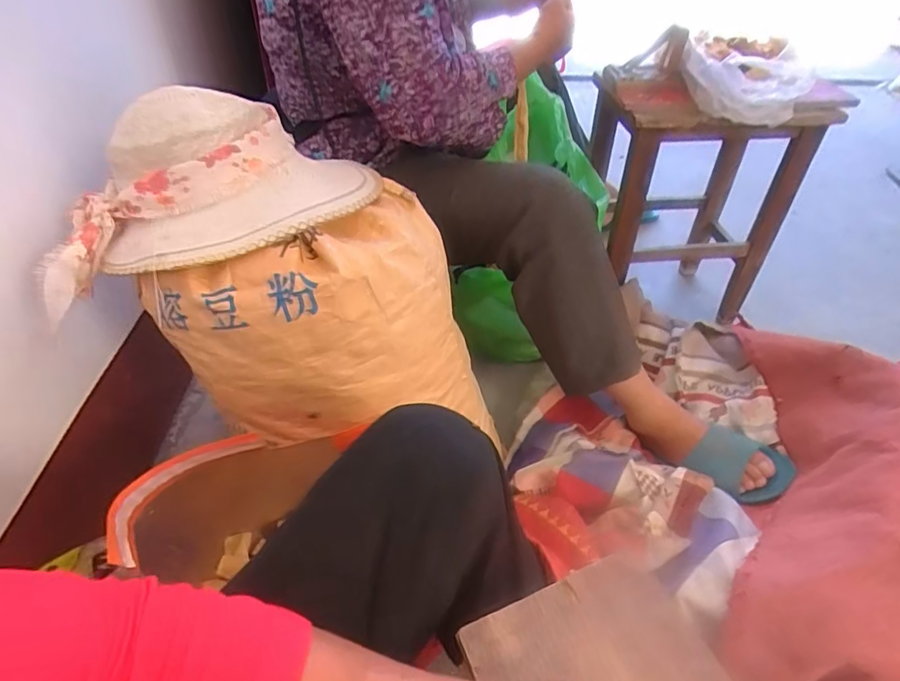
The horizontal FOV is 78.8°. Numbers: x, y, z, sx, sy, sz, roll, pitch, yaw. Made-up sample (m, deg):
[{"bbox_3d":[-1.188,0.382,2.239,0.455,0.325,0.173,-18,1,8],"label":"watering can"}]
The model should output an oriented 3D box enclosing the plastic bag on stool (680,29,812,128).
[{"bbox_3d":[0.447,-0.404,0.836,0.180,0.079,0.191,18,46,18],"label":"plastic bag on stool"}]

